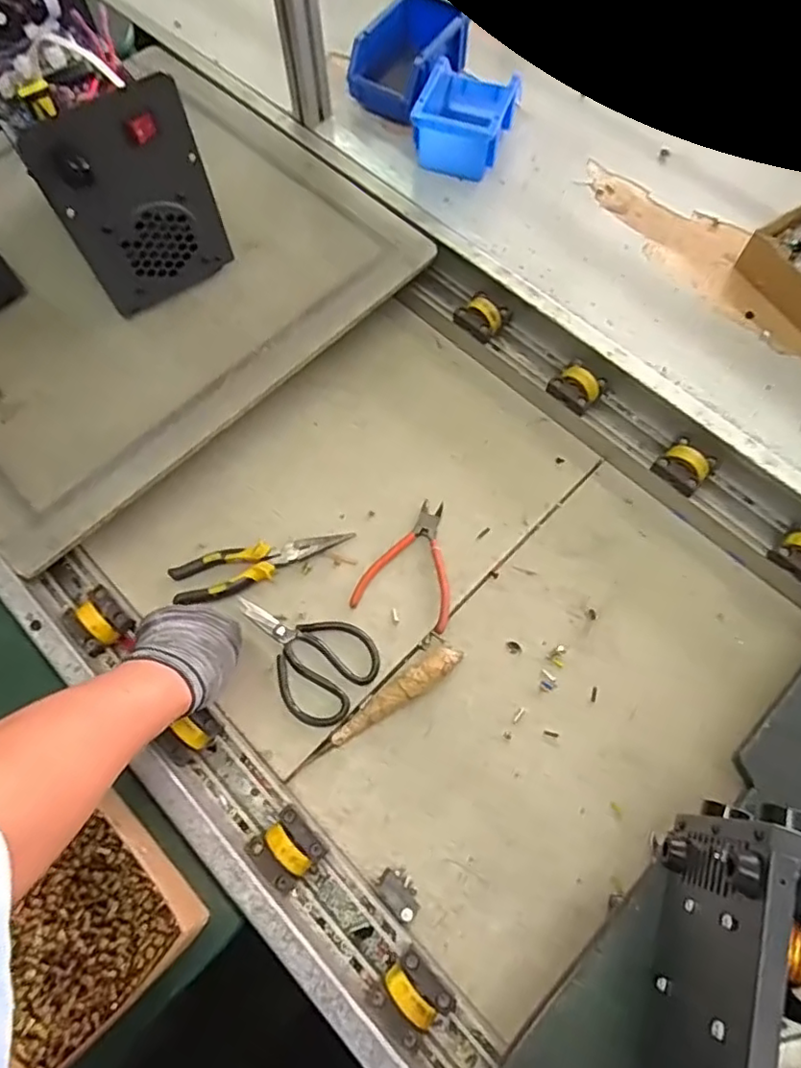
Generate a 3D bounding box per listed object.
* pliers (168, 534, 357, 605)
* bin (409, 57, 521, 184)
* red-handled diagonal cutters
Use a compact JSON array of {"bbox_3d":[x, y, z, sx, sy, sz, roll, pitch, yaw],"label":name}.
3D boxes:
[{"bbox_3d":[-0.152,0.027,0.672,0.188,0.021,0.051,-23,69,-8],"label":"pliers"},{"bbox_3d":[0.086,-0.537,0.791,0.107,0.070,0.161,16,68,8],"label":"bin"},{"bbox_3d":[0.016,0.026,0.669,0.103,0.013,0.140,16,69,7],"label":"red-handled diagonal cutters"}]

